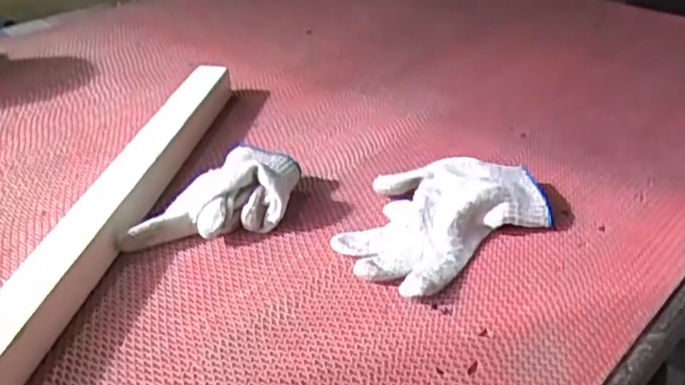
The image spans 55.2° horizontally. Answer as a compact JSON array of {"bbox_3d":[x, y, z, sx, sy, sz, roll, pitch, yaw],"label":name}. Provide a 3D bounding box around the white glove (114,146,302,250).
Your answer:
[{"bbox_3d":[-0.107,0.002,0.541,0.148,0.053,0.081,-7,35,-9],"label":"white glove"}]

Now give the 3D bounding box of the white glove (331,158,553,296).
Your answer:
[{"bbox_3d":[0.074,0.015,0.532,0.170,0.043,0.122,-24,41,-30],"label":"white glove"}]

